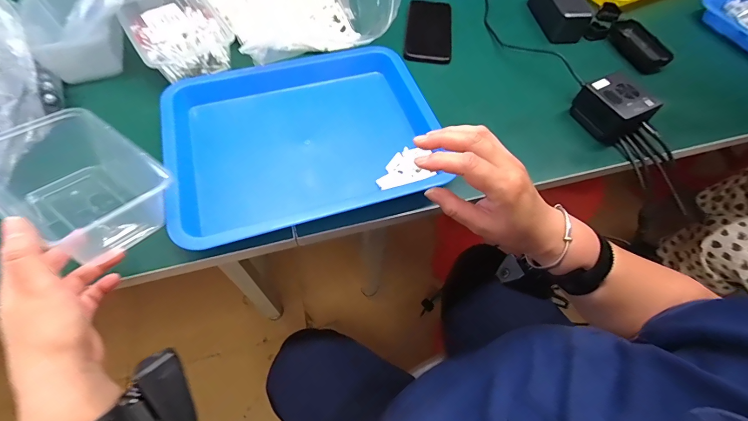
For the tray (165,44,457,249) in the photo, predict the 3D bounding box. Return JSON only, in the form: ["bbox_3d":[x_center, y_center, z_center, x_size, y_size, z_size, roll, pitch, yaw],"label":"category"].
[{"bbox_3d":[-0.093,-0.106,0.461,0.321,0.047,0.270,-15,62,-11],"label":"tray"}]

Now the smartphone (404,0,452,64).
[{"bbox_3d":[0.095,-0.314,0.595,0.075,0.015,0.164,5,60,4],"label":"smartphone"}]

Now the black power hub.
[{"bbox_3d":[0.337,-0.145,0.487,0.072,0.056,0.079,-25,64,-16],"label":"black power hub"}]

